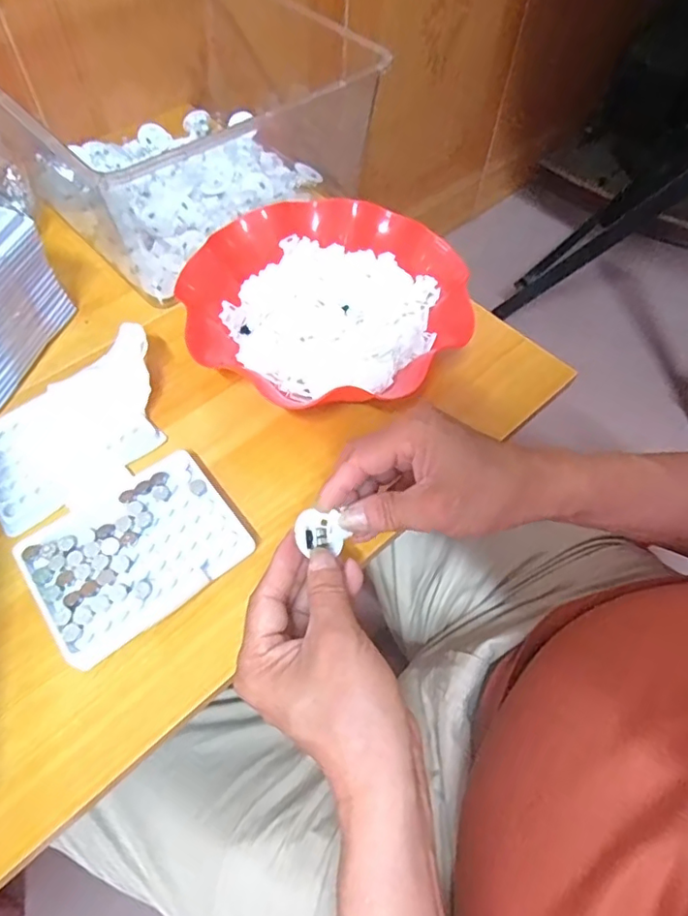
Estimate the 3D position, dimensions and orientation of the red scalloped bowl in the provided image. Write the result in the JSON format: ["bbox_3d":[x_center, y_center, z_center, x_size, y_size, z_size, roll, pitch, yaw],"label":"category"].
[{"bbox_3d":[-0.016,-0.126,0.476,0.223,0.058,0.203,1,58,-2],"label":"red scalloped bowl"}]

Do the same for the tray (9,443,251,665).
[{"bbox_3d":[-0.142,0.061,0.385,0.131,0.020,0.110,-35,66,-22],"label":"tray"}]

